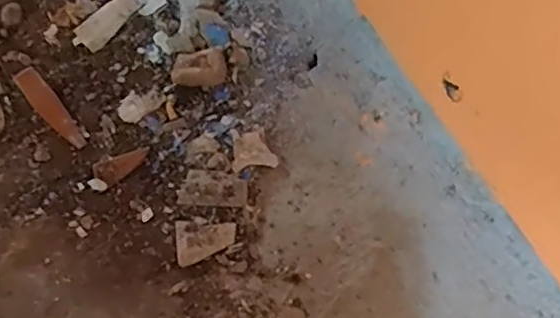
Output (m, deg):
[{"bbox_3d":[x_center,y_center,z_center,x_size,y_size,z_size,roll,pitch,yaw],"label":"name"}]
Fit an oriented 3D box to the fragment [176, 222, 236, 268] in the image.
[{"bbox_3d":[-0.072,0.081,0.576,0.057,0.004,0.042,-3,72,-8],"label":"fragment"}]

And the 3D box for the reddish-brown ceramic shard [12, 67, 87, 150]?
[{"bbox_3d":[-0.233,-0.052,0.595,0.025,0.005,0.102,-38,80,-17],"label":"reddish-brown ceramic shard"}]

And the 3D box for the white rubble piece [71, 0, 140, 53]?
[{"bbox_3d":[-0.185,-0.149,0.633,0.031,0.008,0.080,41,72,7],"label":"white rubble piece"}]

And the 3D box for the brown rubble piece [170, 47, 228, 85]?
[{"bbox_3d":[-0.084,-0.095,0.611,0.056,0.011,0.036,-5,72,-9],"label":"brown rubble piece"}]

